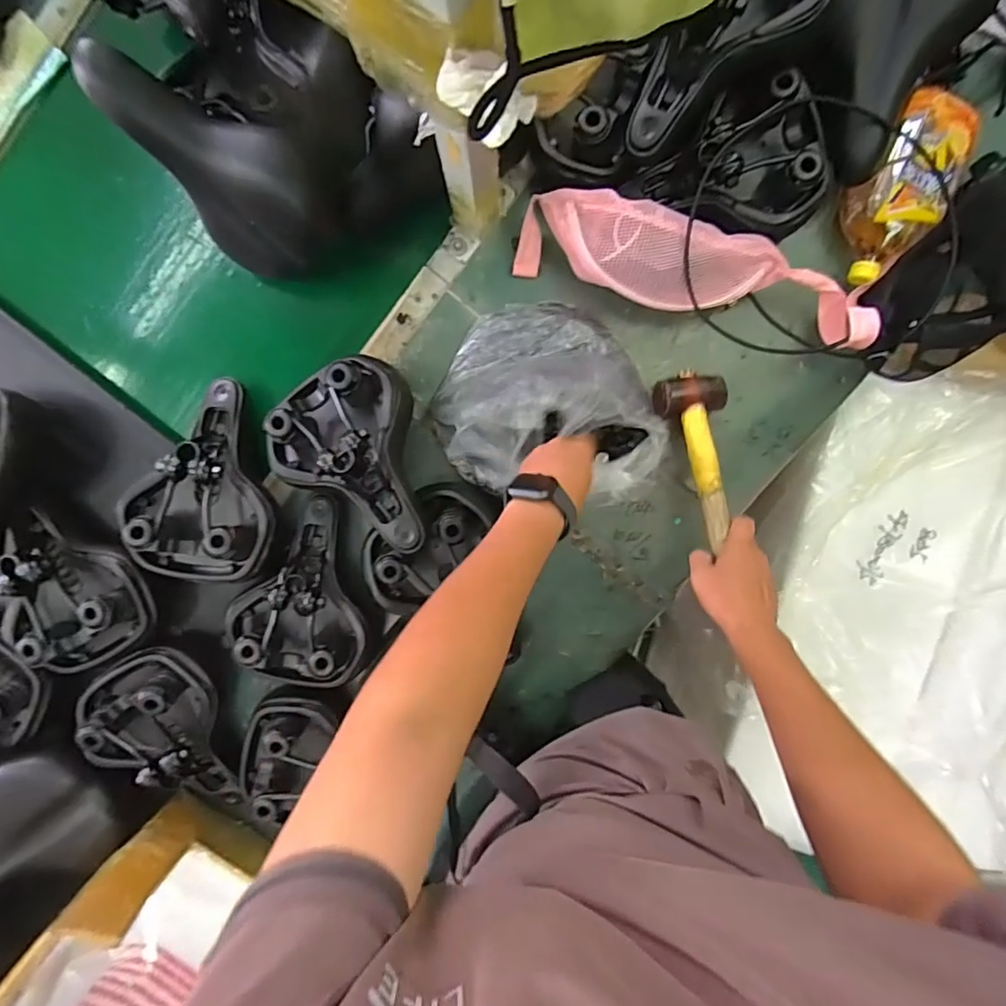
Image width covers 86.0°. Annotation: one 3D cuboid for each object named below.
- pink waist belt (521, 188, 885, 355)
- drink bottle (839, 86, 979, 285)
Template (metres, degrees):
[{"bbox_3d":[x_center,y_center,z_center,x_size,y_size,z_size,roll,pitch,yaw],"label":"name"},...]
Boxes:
[{"bbox_3d":[0.227,-0.279,0.641,0.421,0.075,0.110,11,97,-2],"label":"pink waist belt"},{"bbox_3d":[0.476,-0.372,0.659,0.103,0.089,0.202,28,97,-4],"label":"drink bottle"}]

